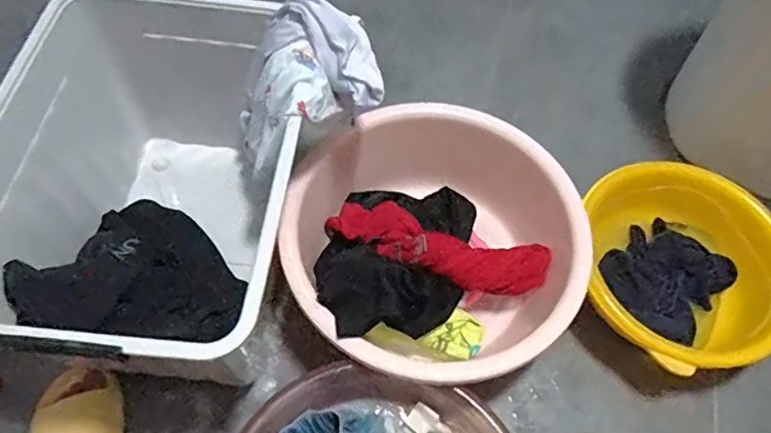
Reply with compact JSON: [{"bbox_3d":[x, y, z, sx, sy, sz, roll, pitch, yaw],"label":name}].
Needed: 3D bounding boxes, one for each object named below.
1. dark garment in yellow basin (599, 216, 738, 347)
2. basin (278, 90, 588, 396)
[{"bbox_3d":[0.419,0.091,0.862,0.163,0.043,0.171,36,65,14],"label":"dark garment in yellow basin"},{"bbox_3d":[0.062,0.043,0.783,0.371,0.202,0.372,2,62,-3],"label":"basin"}]

